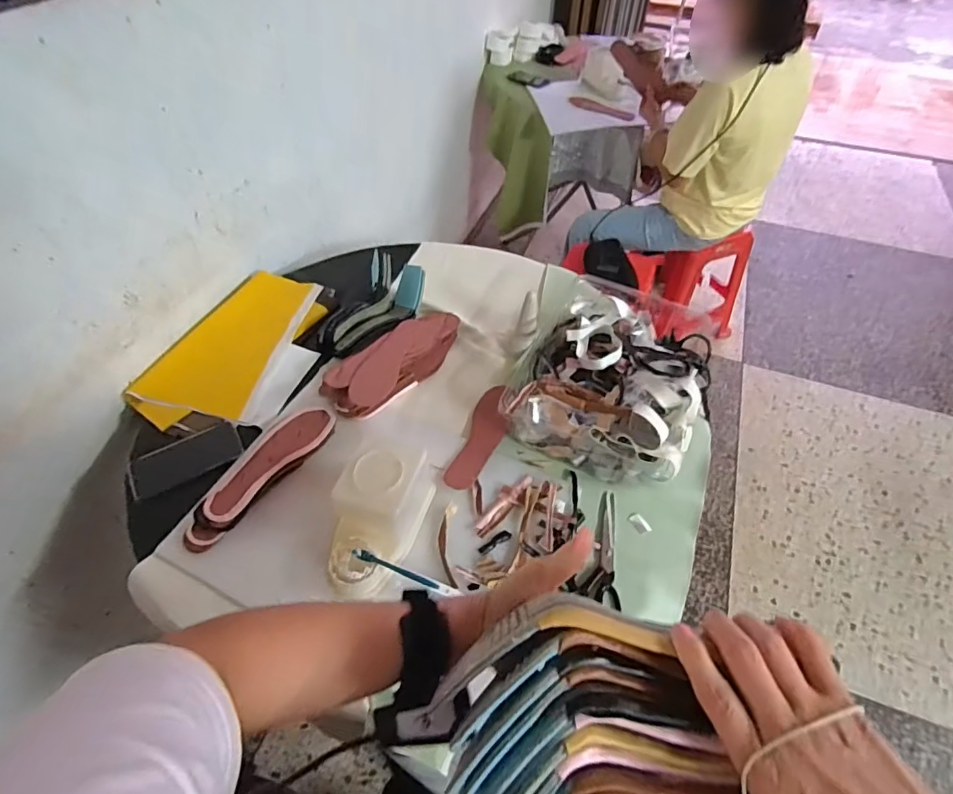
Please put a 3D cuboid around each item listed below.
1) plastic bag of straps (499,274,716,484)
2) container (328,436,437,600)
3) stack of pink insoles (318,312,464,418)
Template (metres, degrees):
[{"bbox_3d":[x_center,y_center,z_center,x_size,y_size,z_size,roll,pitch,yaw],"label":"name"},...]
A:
[{"bbox_3d":[0.240,-0.049,0.884,0.276,0.103,0.373,20,54,15],"label":"plastic bag of straps"},{"bbox_3d":[-0.138,0.161,0.702,0.104,0.103,0.191,15,53,11],"label":"container"},{"bbox_3d":[-0.144,-0.072,0.942,0.108,0.065,0.293,32,58,23],"label":"stack of pink insoles"}]

